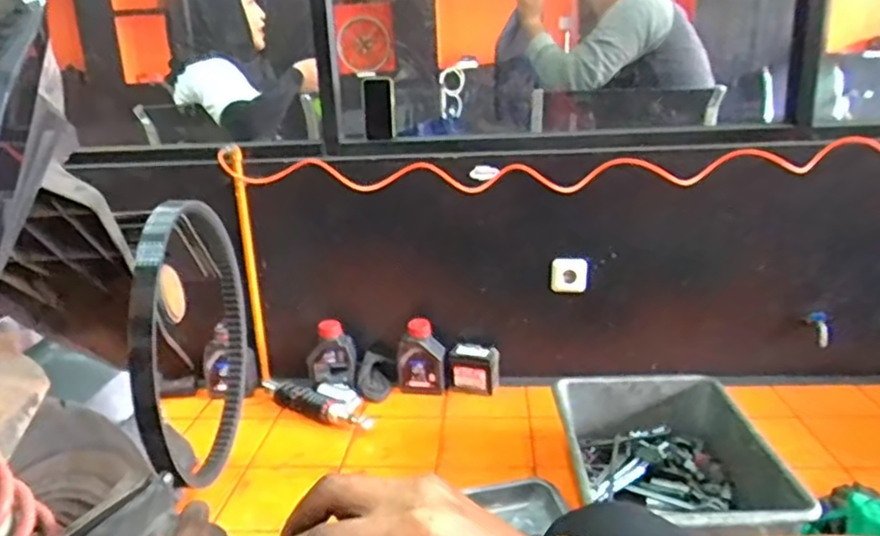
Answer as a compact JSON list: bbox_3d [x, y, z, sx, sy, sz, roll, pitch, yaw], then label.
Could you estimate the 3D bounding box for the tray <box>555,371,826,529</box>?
[{"bbox_3d":[0.409,0.364,1.177,0.331,0.145,0.460,-2,17,2],"label":"tray"}]

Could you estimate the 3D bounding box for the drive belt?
[{"bbox_3d":[-0.243,0.080,0.660,0.047,0.285,0.262,-4,17,-4],"label":"drive belt"}]

